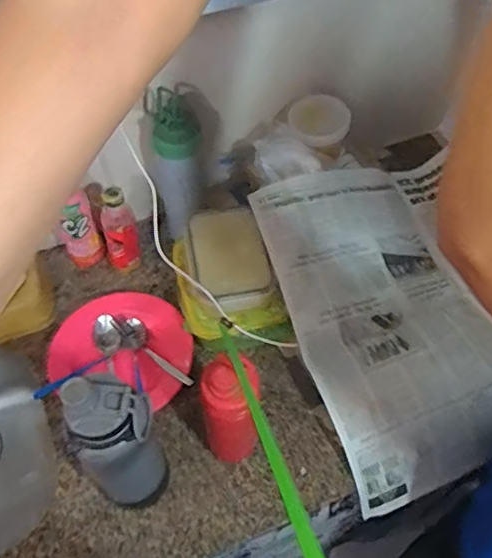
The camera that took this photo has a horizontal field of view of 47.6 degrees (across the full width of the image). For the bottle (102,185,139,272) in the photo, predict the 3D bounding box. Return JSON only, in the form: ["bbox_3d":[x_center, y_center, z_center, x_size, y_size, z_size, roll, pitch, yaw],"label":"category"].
[{"bbox_3d":[-0.205,-0.074,0.921,0.051,0.185,0.054,-14,57,-10],"label":"bottle"}]

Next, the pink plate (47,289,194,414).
[{"bbox_3d":[-0.191,0.120,0.875,0.205,0.042,0.207,0,55,0],"label":"pink plate"}]

